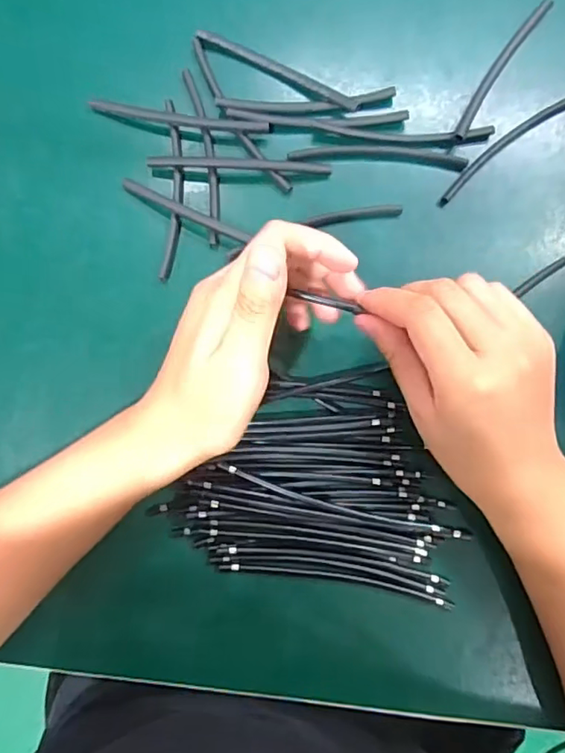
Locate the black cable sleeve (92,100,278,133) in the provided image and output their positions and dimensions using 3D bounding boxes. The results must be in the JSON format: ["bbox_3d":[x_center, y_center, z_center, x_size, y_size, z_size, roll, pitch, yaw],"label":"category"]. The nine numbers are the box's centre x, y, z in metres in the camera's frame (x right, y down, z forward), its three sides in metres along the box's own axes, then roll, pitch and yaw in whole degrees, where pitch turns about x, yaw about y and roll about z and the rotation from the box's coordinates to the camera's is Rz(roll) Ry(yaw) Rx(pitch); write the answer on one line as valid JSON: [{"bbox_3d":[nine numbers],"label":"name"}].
[{"bbox_3d":[-0.064,-0.164,0.348,0.115,0.004,0.009,8,84,1],"label":"black cable sleeve"}]

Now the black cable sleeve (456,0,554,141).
[{"bbox_3d":[0.141,-0.200,0.356,0.013,0.008,0.115,33,85,3],"label":"black cable sleeve"}]

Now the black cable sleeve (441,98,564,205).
[{"bbox_3d":[0.147,-0.151,0.355,0.118,0.004,0.012,-38,85,-3],"label":"black cable sleeve"}]

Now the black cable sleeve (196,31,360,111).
[{"bbox_3d":[-0.002,-0.198,0.354,0.112,0.004,0.009,26,85,3],"label":"black cable sleeve"}]

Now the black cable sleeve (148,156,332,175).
[{"bbox_3d":[-0.027,-0.135,0.349,0.113,0.009,0.009,1,84,0],"label":"black cable sleeve"}]

